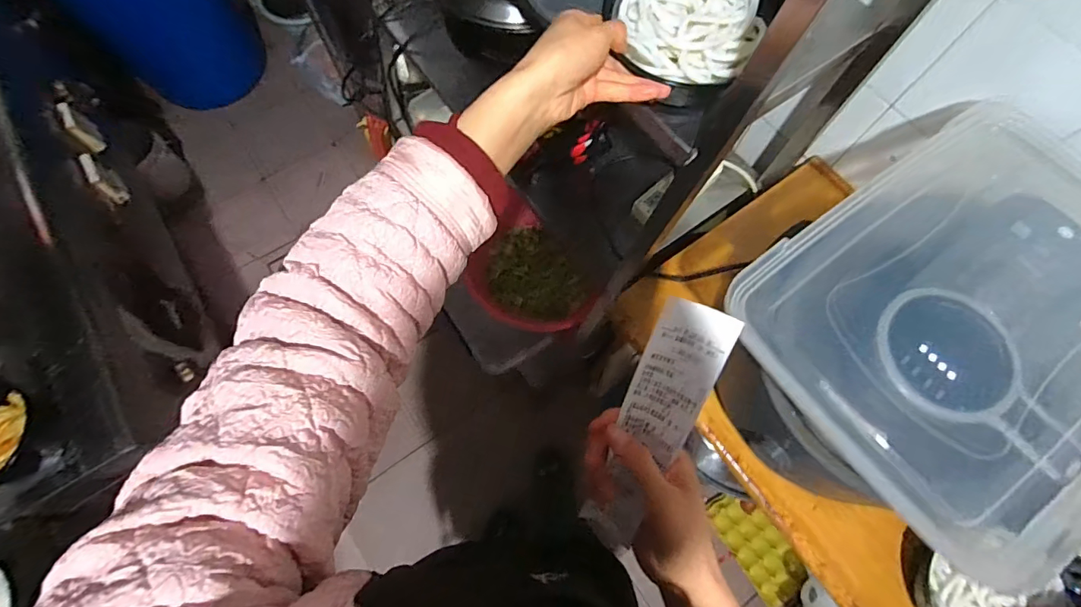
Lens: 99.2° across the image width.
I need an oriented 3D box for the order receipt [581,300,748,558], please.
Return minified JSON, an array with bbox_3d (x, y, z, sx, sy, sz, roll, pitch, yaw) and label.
[{"bbox_3d":[0.086,0.098,0.353,0.051,0.019,0.207,17,108,4],"label":"order receipt"}]

